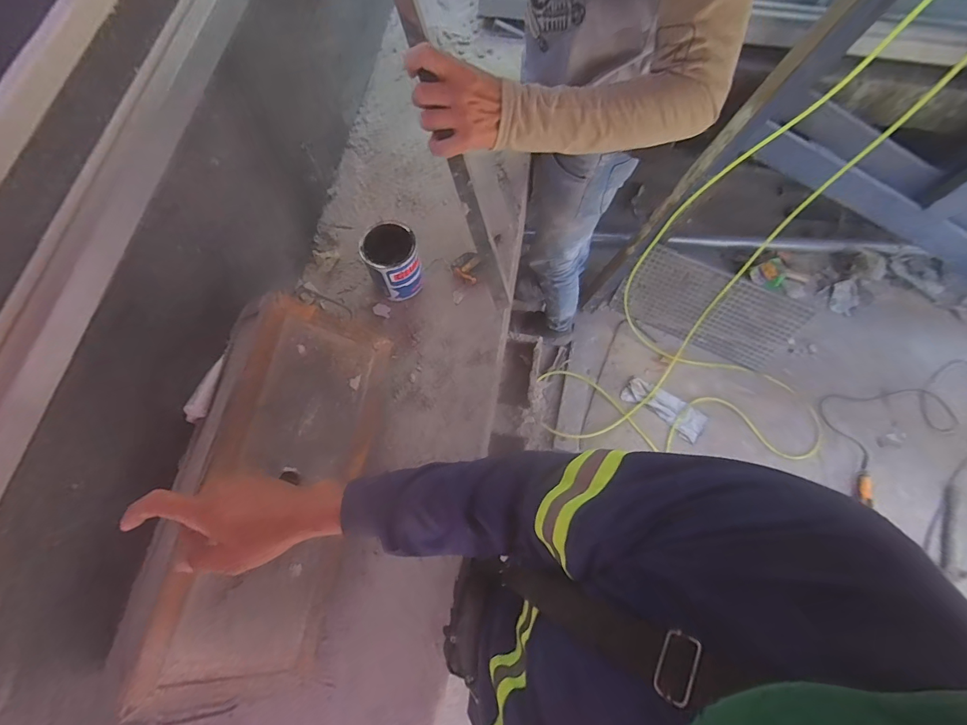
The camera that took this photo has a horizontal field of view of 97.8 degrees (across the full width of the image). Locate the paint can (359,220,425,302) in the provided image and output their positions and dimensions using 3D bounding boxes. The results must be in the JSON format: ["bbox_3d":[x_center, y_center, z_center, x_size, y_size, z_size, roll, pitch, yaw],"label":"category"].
[{"bbox_3d":[-0.169,-0.189,0.804,0.097,0.125,0.097,0,72,0],"label":"paint can"}]

